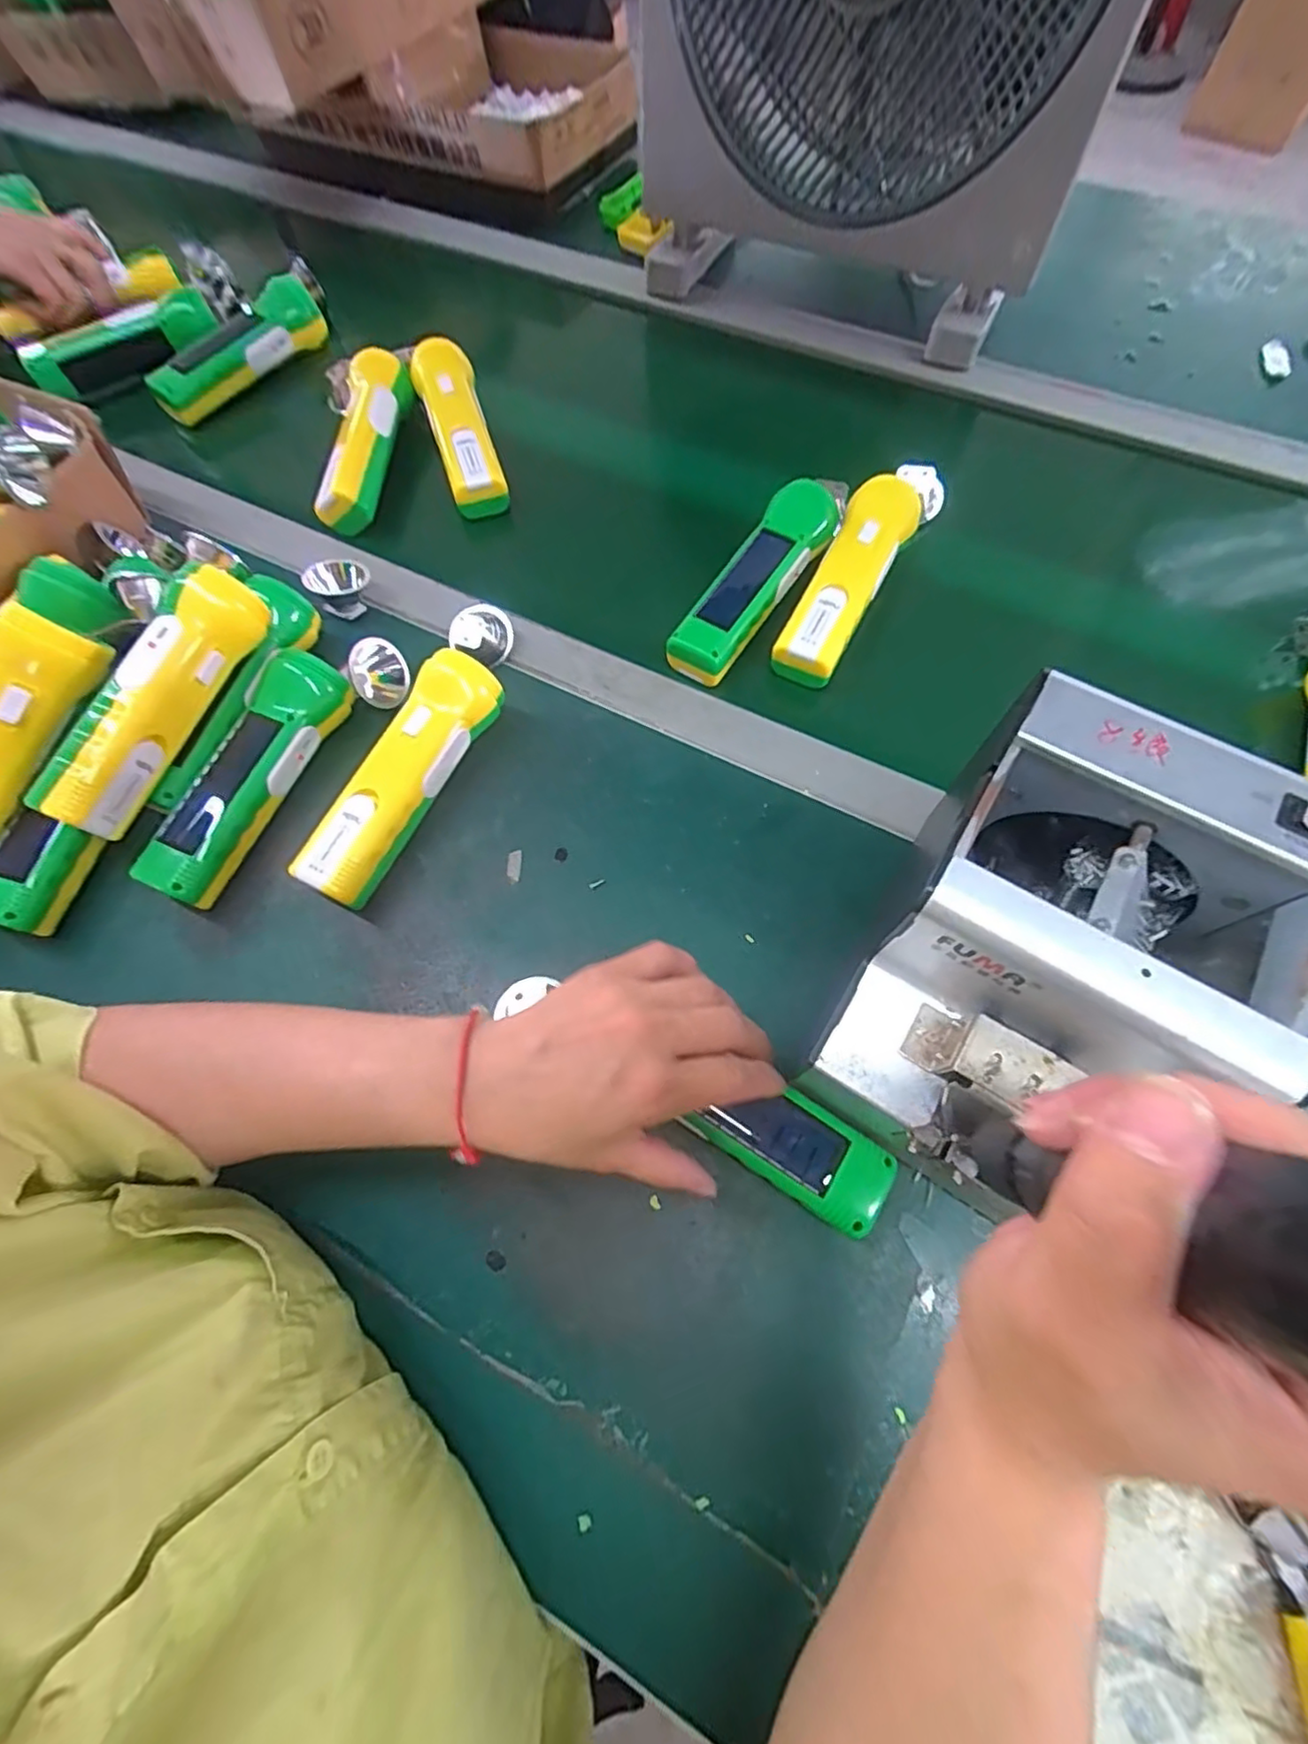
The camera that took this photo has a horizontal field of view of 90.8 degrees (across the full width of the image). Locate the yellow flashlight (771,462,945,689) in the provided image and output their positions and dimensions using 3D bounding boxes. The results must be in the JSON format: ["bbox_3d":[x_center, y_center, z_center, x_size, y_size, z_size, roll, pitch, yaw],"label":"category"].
[{"bbox_3d":[0.149,-0.225,0.459,0.049,0.041,0.217,29,70,13],"label":"yellow flashlight"}]

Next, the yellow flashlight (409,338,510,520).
[{"bbox_3d":[-0.163,-0.369,0.533,0.048,0.052,0.169,-16,67,-5],"label":"yellow flashlight"}]

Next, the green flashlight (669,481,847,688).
[{"bbox_3d":[0.082,-0.218,0.458,0.043,0.042,0.202,32,71,14],"label":"green flashlight"}]

